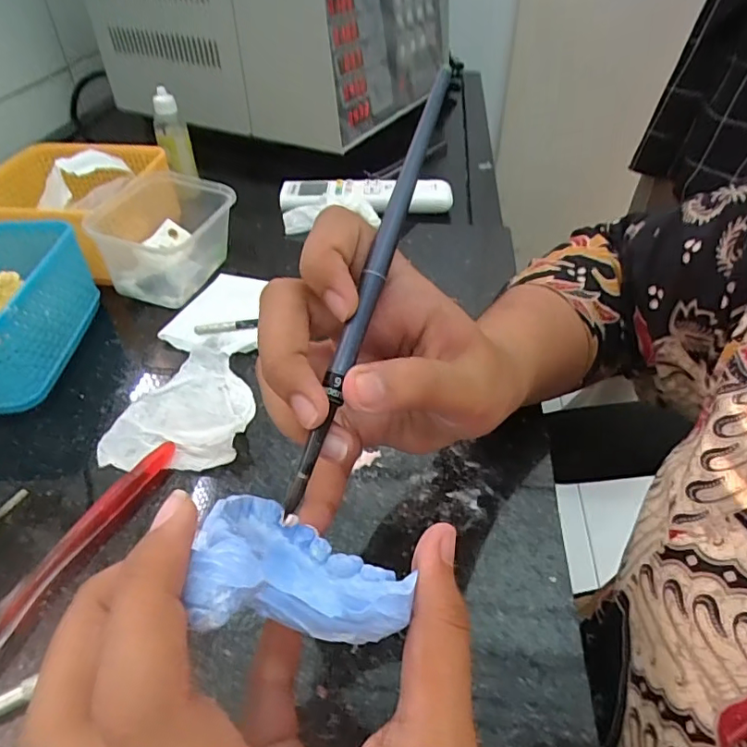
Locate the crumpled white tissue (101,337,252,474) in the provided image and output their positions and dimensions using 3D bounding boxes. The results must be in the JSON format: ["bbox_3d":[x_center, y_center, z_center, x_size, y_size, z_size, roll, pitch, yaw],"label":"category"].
[{"bbox_3d":[-0.116,0.011,0.332,0.083,0.012,0.111,-4,41,-2],"label":"crumpled white tissue"}]

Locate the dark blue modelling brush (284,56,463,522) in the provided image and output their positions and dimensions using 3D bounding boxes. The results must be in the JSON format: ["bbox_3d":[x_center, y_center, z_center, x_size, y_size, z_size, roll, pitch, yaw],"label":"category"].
[{"bbox_3d":[0.001,-0.032,0.180,0.008,0.008,0.161,18,85,21],"label":"dark blue modelling brush"}]

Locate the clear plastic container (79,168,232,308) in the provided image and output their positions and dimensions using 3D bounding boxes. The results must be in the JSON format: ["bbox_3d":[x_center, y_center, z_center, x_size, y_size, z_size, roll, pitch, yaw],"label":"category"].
[{"bbox_3d":[-0.163,-0.113,0.432,0.078,0.065,0.116,12,43,16],"label":"clear plastic container"}]

